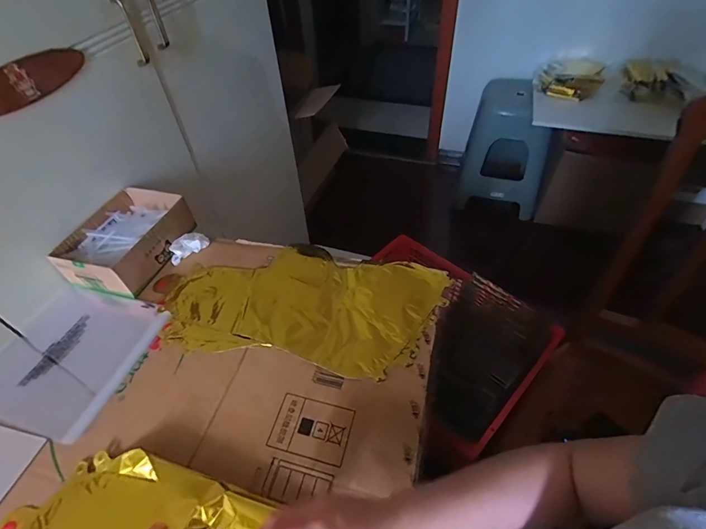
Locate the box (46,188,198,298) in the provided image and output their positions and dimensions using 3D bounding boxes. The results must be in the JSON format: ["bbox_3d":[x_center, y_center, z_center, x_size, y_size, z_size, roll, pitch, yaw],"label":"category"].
[{"bbox_3d":[-0.373,-0.043,0.628,0.143,0.065,0.193,9,49,13],"label":"box"}]

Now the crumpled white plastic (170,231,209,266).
[{"bbox_3d":[-0.284,-0.033,0.646,0.068,0.022,0.038,-36,55,-25],"label":"crumpled white plastic"}]

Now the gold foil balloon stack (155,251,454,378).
[{"bbox_3d":[-0.073,0.051,0.559,0.396,0.011,0.198,6,48,10],"label":"gold foil balloon stack"}]

